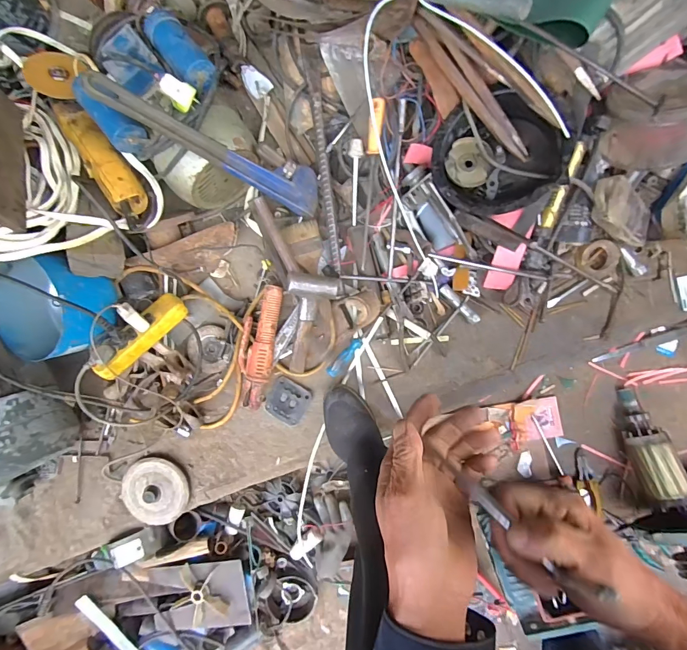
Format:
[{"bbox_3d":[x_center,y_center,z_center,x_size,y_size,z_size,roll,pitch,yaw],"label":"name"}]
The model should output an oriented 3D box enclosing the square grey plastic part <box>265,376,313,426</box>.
[{"bbox_3d":[-0.112,0.153,0.768,0.079,0.008,0.083,28,93,7],"label":"square grey plastic part"}]

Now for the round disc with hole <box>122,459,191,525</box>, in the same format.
[{"bbox_3d":[-0.399,0.353,0.799,0.138,0.024,0.141,0,90,8],"label":"round disc with hole"}]

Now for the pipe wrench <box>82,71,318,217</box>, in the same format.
[{"bbox_3d":[-0.189,-0.274,0.594,0.355,0.022,0.076,16,92,-37],"label":"pipe wrench"}]

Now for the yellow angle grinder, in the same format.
[{"bbox_3d":[-0.417,-0.304,0.638,0.082,0.075,0.316,-31,86,6],"label":"yellow angle grinder"}]

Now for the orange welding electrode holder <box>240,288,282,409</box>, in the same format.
[{"bbox_3d":[-0.162,0.041,0.715,0.067,0.027,0.230,8,91,8],"label":"orange welding electrode holder"}]

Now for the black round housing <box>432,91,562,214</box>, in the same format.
[{"bbox_3d":[0.231,-0.259,0.579,0.178,0.082,0.177,0,90,8],"label":"black round housing"}]

